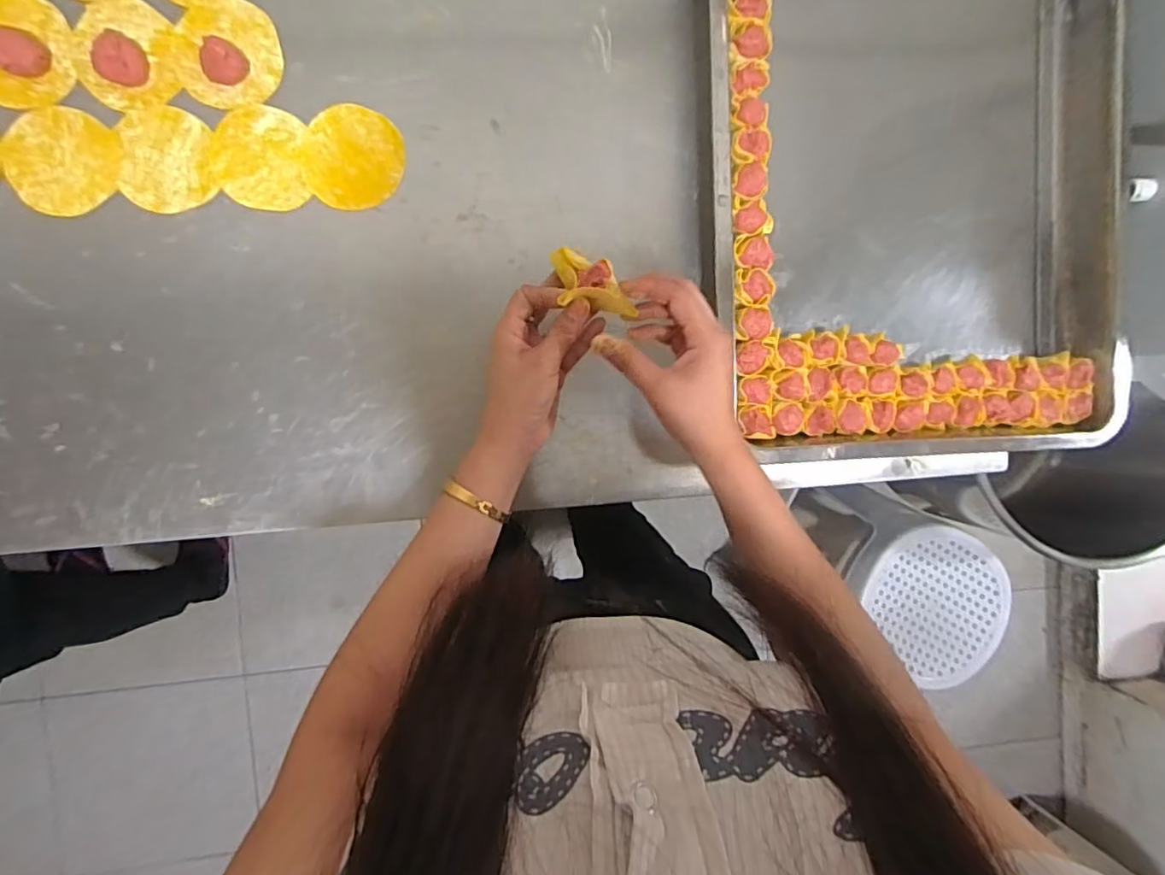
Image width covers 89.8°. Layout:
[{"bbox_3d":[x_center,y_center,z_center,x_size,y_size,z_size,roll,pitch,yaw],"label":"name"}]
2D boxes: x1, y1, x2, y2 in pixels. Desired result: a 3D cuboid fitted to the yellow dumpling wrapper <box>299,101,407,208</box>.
[{"bbox_3d":[-0.193,-0.236,0.492,0.081,0.004,0.084,-1,94,-8],"label":"yellow dumpling wrapper"}]

